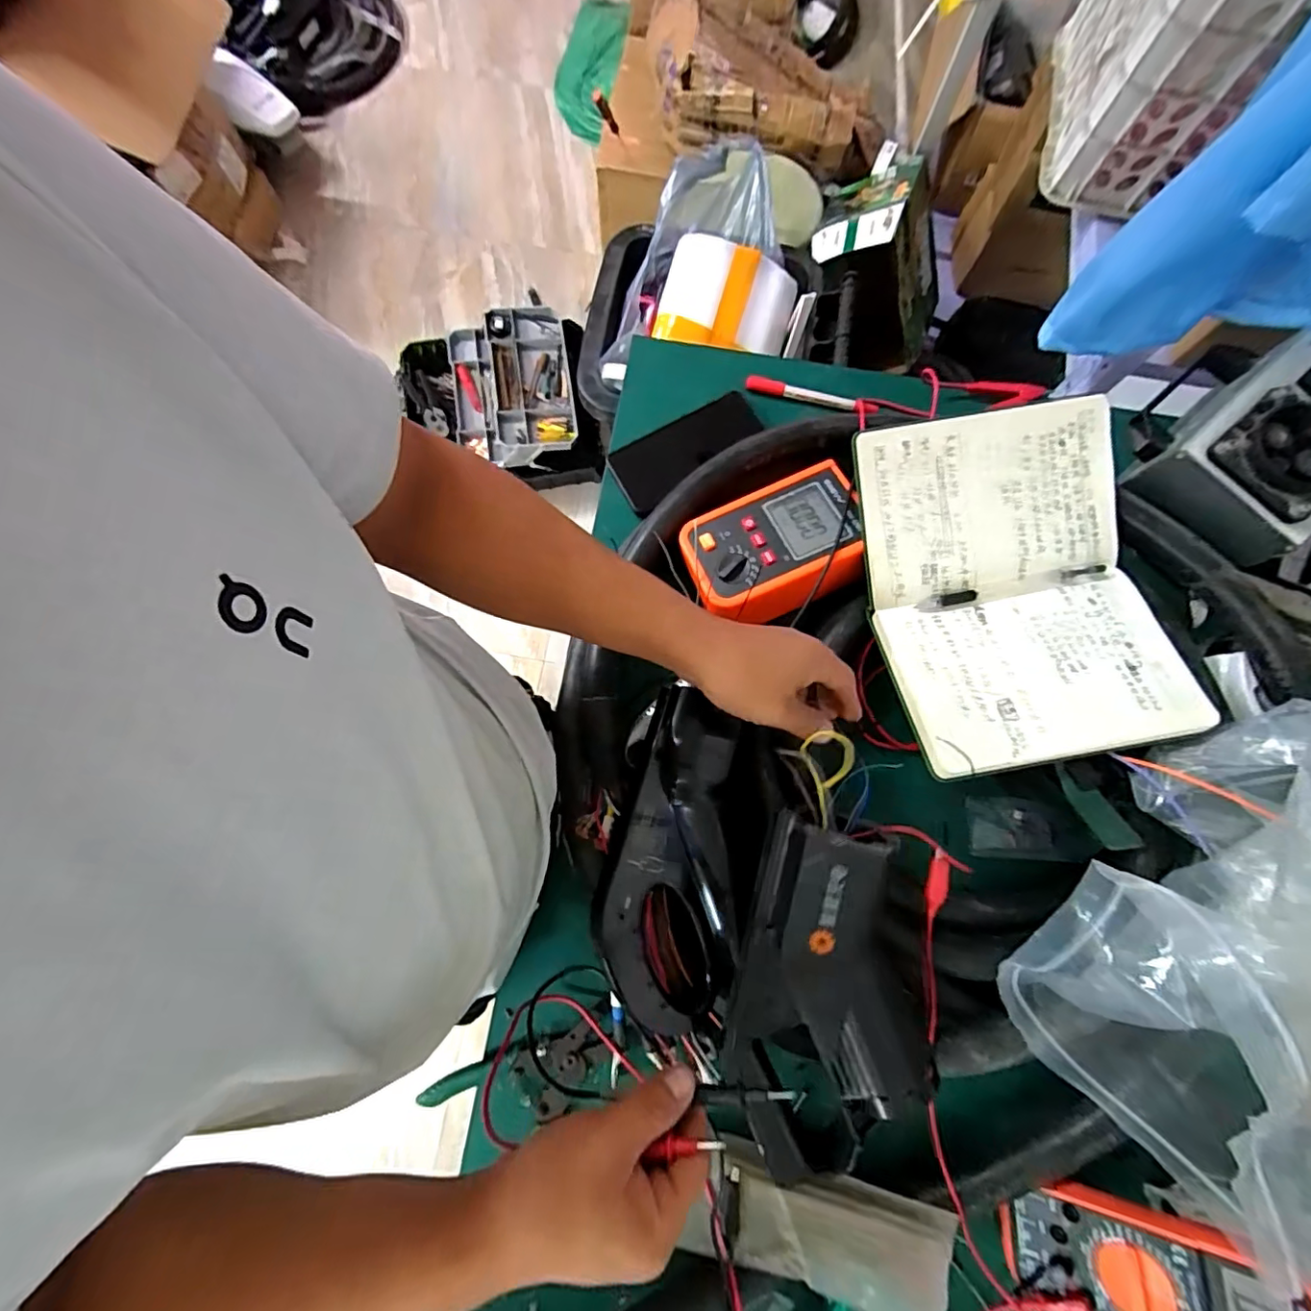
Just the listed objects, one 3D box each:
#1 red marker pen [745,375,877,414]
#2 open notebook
[{"bbox_3d":[0.165,-0.277,0.593,0.138,0.011,0.017,15,79,3],"label":"red marker pen"},{"bbox_3d":[0.284,-0.057,0.442,0.212,0.044,0.269,-10,79,-2],"label":"open notebook"}]

